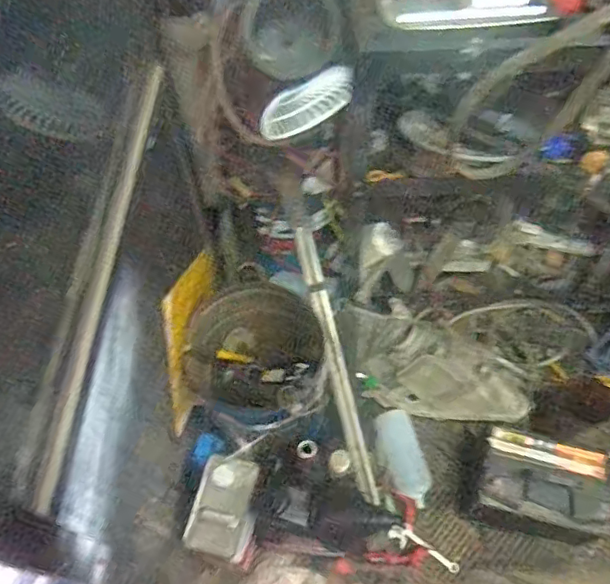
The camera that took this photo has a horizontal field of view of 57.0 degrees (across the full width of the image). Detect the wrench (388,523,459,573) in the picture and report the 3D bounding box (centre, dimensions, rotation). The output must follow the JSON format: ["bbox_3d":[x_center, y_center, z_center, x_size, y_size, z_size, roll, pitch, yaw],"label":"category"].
[{"bbox_3d":[0.273,0.579,1.276,0.167,0.013,0.053,22,70,10],"label":"wrench"}]

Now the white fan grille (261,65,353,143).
[{"bbox_3d":[-0.003,-0.349,1.082,0.206,0.052,0.101,-19,53,30],"label":"white fan grille"}]

